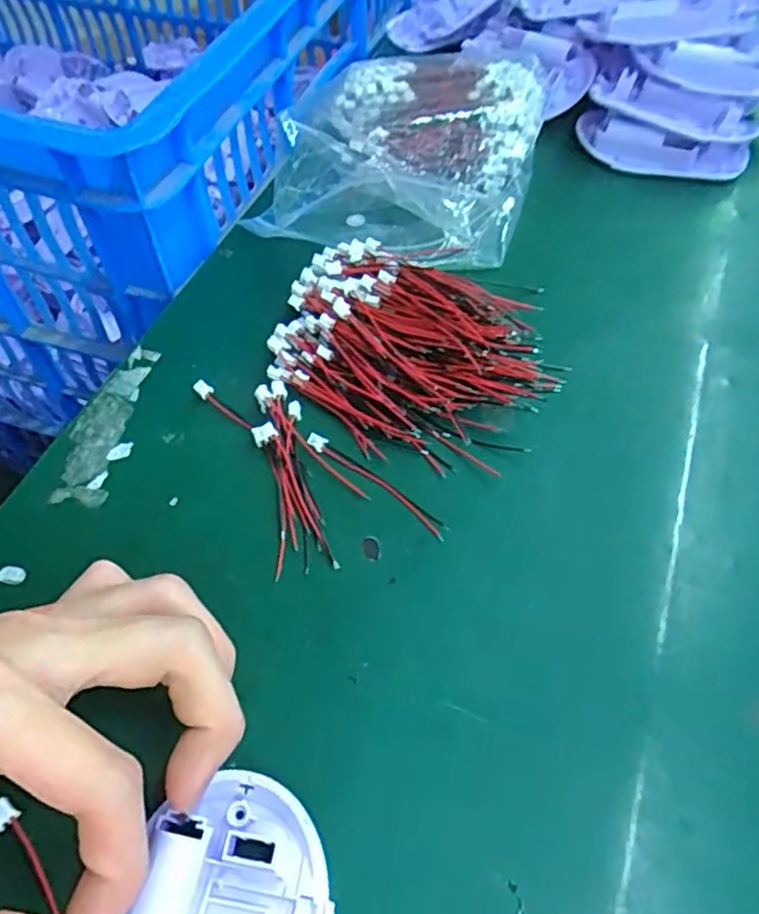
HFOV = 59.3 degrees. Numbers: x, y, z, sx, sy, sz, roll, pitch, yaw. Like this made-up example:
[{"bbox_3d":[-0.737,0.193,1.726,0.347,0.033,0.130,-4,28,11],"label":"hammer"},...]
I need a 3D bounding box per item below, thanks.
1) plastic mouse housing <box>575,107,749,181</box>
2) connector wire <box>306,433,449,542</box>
[{"bbox_3d":[0.164,-0.183,0.392,0.098,0.023,0.032,21,59,15],"label":"plastic mouse housing"},{"bbox_3d":[-0.001,0.010,0.268,0.070,0.004,0.008,34,63,22],"label":"connector wire"}]

